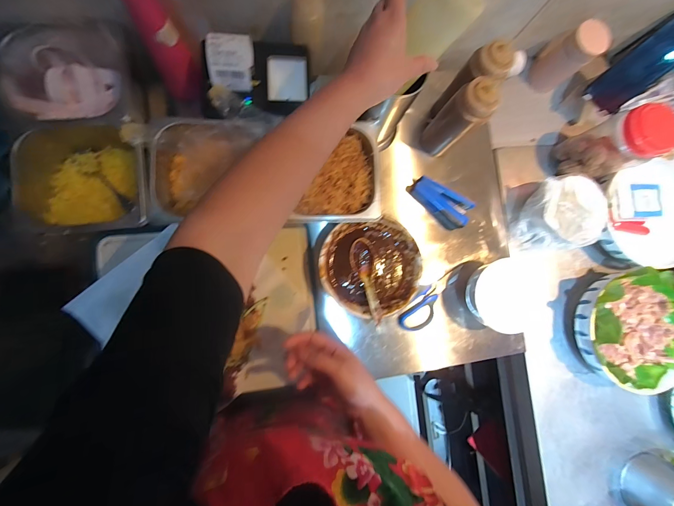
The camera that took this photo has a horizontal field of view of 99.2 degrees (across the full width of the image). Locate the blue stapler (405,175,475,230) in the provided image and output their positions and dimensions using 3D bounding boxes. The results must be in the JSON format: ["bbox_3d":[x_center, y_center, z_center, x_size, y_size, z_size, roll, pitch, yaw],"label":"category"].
[{"bbox_3d":[0.197,-0.099,0.564,0.123,0.038,0.055,30,83,-4],"label":"blue stapler"}]

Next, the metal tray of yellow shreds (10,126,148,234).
[{"bbox_3d":[-0.370,-0.109,0.441,0.177,0.071,0.168,0,86,-7],"label":"metal tray of yellow shreds"}]

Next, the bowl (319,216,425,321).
[{"bbox_3d":[0.058,0.026,0.508,0.169,0.052,0.159,0,86,-7],"label":"bowl"}]

